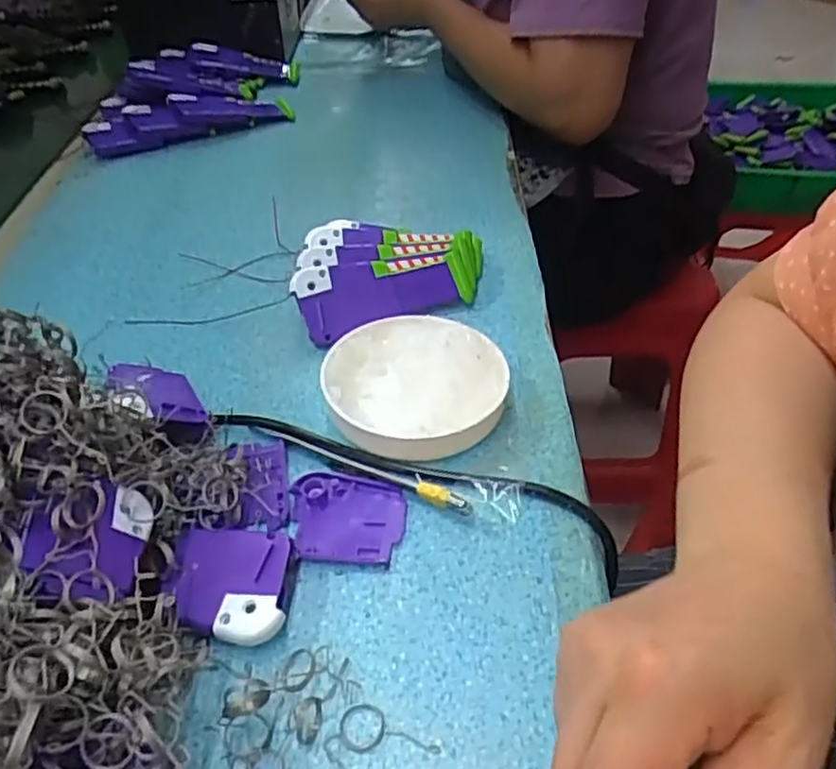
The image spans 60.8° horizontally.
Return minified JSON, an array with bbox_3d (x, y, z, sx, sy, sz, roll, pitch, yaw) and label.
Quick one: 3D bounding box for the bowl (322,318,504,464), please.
[{"bbox_3d":[-0.002,0.001,0.421,0.104,0.029,0.109,0,42,0],"label":"bowl"}]

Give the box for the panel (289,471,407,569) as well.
[{"bbox_3d":[-0.037,0.067,0.366,0.058,0.008,0.052,3,42,3],"label":"panel"}]

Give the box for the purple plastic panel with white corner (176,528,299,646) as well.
[{"bbox_3d":[-0.084,0.092,0.330,0.049,0.022,0.057,0,42,0],"label":"purple plastic panel with white corner"}]

